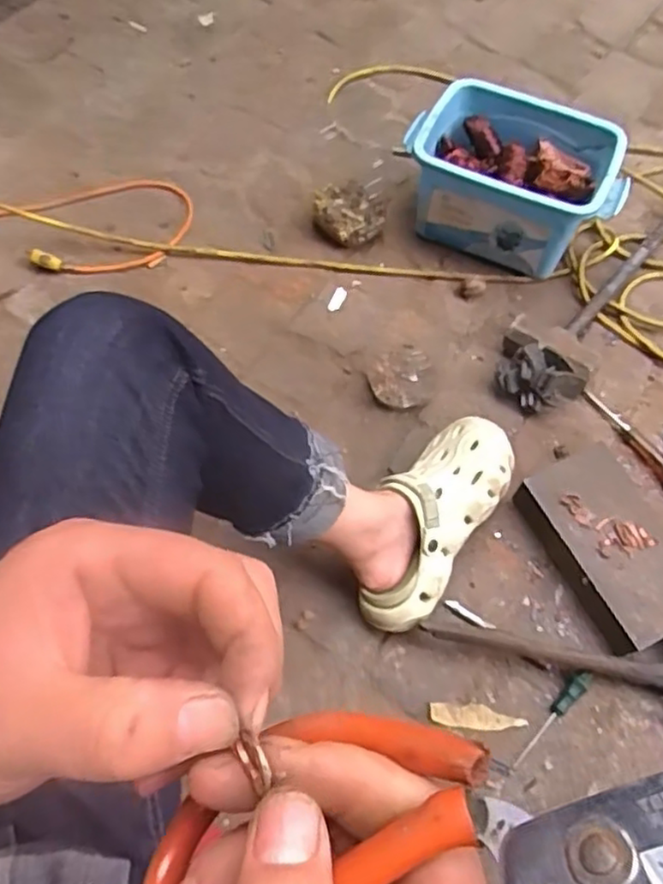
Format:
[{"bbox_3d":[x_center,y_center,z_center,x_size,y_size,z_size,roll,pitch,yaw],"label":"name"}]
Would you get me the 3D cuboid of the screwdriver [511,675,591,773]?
[{"bbox_3d":[0.235,0.295,0.715,0.018,0.022,0.125,38,70,16],"label":"screwdriver"}]

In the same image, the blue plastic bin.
[{"bbox_3d":[0.249,-0.363,0.952,0.293,0.140,0.191,17,66,7],"label":"blue plastic bin"}]

